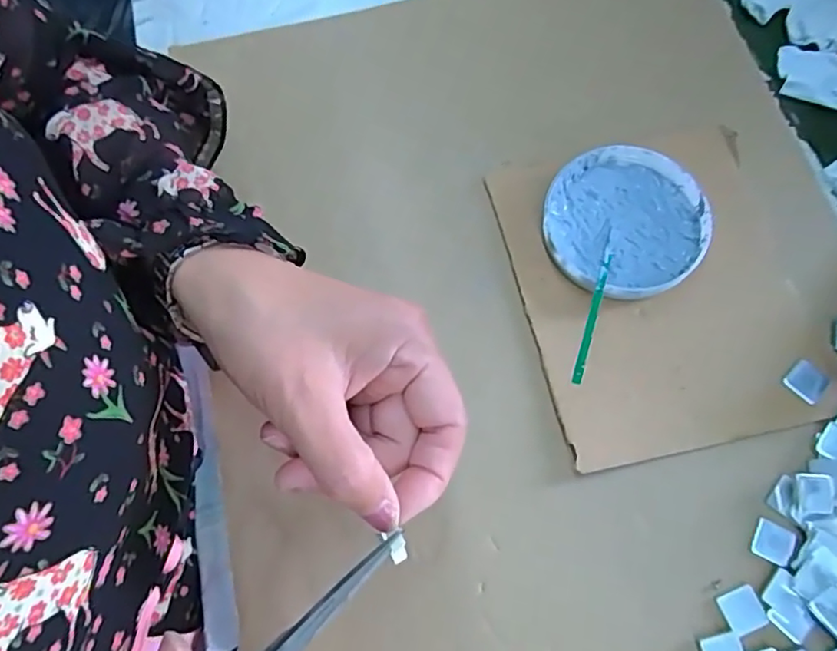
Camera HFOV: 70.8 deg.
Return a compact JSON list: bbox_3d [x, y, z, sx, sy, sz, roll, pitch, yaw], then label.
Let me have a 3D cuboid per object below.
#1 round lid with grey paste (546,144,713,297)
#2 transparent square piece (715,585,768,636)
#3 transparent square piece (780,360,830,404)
[{"bbox_3d":[0.130,-0.064,0.375,0.098,0.019,0.098,-1,70,2],"label":"round lid with grey paste"},{"bbox_3d":[0.169,0.148,0.306,0.020,0.004,0.021,-21,71,-5],"label":"transparent square piece"},{"bbox_3d":[0.226,0.032,0.342,0.022,0.004,0.020,-42,74,-12],"label":"transparent square piece"}]

